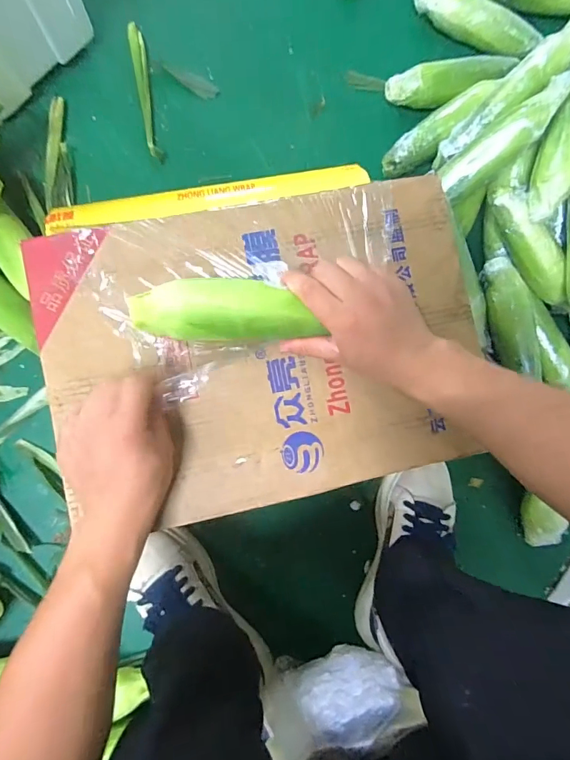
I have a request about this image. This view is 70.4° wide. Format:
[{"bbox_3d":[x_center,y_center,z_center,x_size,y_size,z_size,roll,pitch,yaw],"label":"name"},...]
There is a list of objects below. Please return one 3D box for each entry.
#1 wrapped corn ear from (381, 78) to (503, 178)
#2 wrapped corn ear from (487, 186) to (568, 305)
[{"bbox_3d":[0.232,-0.377,0.597,0.175,0.048,0.054,-38,90,15],"label":"wrapped corn ear"},{"bbox_3d":[0.347,-0.184,0.559,0.049,0.047,0.196,-41,105,-6],"label":"wrapped corn ear"}]

